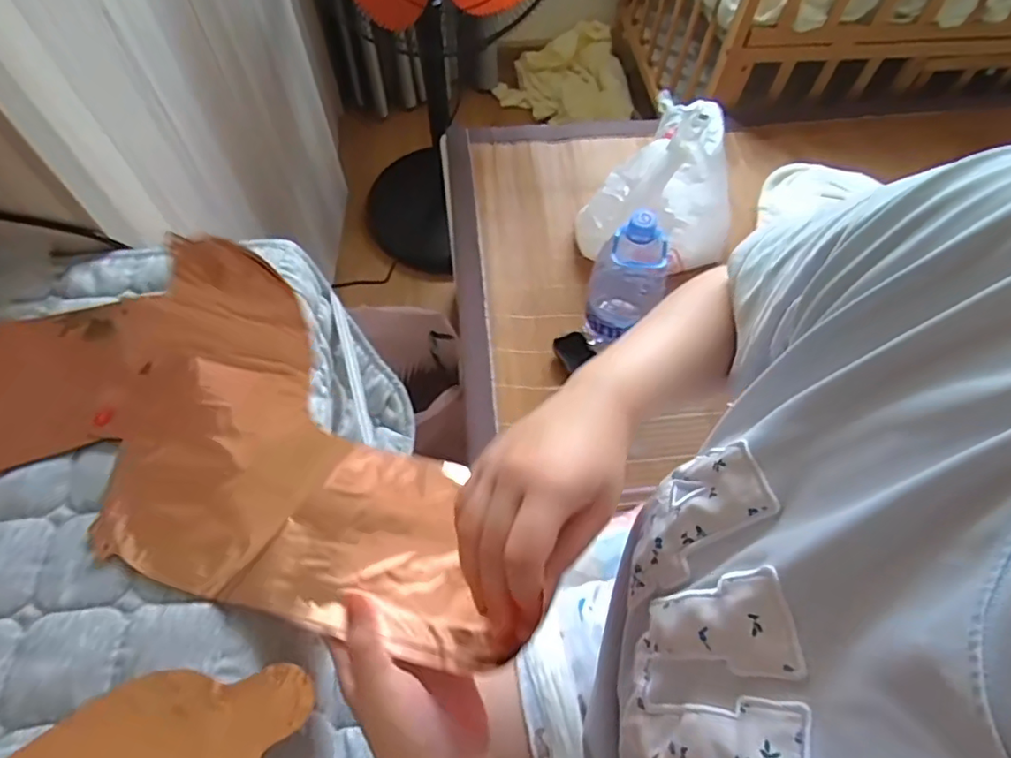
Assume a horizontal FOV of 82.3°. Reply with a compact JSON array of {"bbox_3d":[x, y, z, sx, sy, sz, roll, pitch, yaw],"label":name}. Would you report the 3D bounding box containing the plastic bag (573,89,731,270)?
[{"bbox_3d":[0.247,-0.295,0.886,0.224,0.207,0.220,21,63,11],"label":"plastic bag"}]

